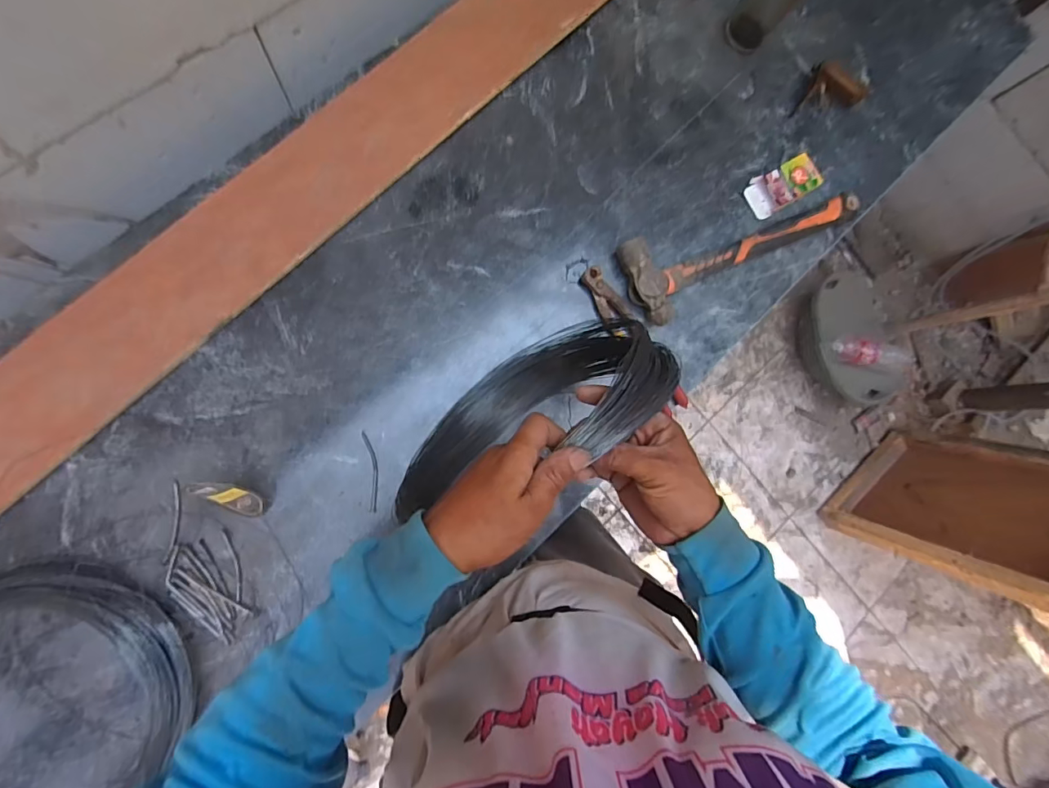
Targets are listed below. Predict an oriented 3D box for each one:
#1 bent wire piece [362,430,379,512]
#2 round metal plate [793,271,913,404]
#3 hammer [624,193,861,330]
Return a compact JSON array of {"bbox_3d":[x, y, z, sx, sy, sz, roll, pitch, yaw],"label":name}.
[{"bbox_3d":[-0.187,0.094,0.596,0.014,0.004,0.097,-8,86,-7],"label":"bent wire piece"},{"bbox_3d":[1.058,-0.169,1.571,0.332,0.103,0.434,-20,88,-11],"label":"round metal plate"},{"bbox_3d":[0.298,-0.210,0.672,0.348,0.042,0.112,-25,88,-8],"label":"hammer"}]

